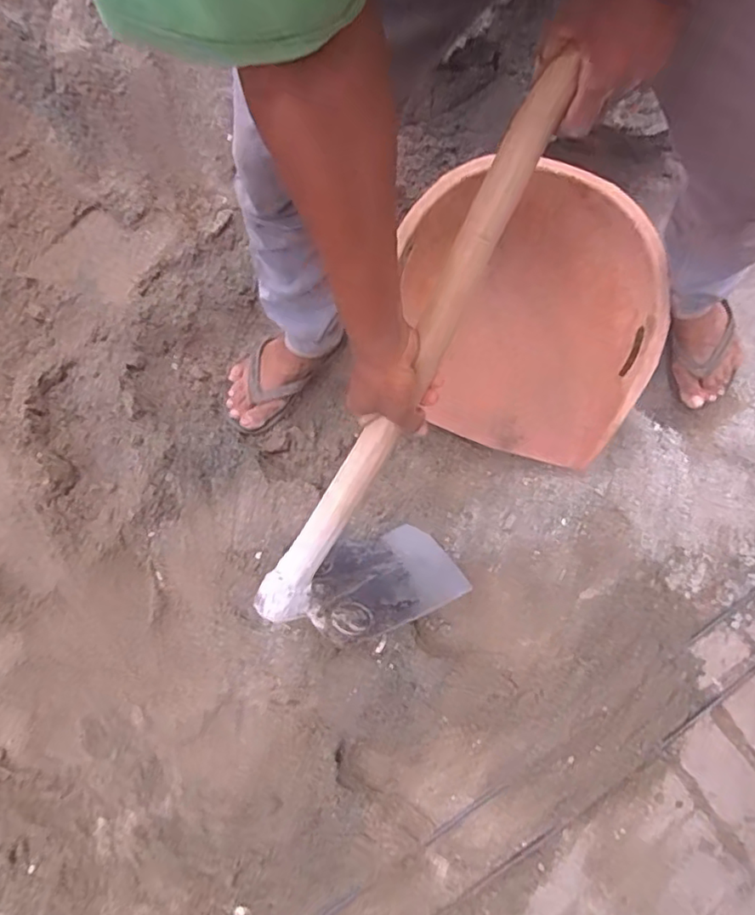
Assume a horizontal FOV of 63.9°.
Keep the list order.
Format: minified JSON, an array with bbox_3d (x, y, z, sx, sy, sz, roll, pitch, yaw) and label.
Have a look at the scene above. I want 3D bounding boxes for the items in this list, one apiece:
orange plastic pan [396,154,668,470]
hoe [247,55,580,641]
[{"bbox_3d":[0.219,-0.240,0.958,0.435,0.207,0.403,18,77,7],"label":"orange plastic pan"},{"bbox_3d":[0.068,-0.064,0.646,0.196,0.593,0.223,24,30,9],"label":"hoe"}]

